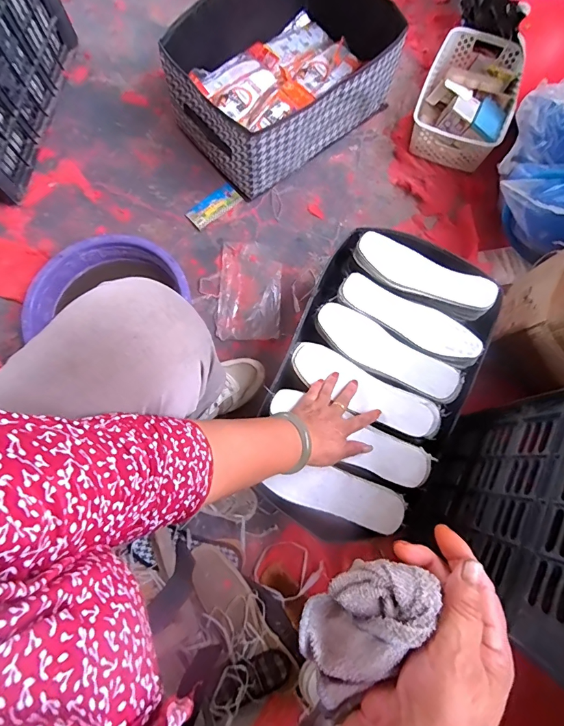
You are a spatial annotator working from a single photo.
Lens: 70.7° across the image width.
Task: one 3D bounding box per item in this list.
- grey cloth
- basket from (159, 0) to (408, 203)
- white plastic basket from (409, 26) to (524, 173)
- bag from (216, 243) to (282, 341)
[{"bbox_3d":[0.048,0.163,0.249,0.053,0.048,0.097,35,79,9],"label":"grey cloth"},{"bbox_3d":[0.007,-0.613,0.849,0.447,0.184,0.322,-41,80,-9],"label":"basket"},{"bbox_3d":[0.422,-0.602,0.898,0.195,0.088,0.304,23,77,5],"label":"white plastic basket"},{"bbox_3d":[-0.067,-0.148,0.824,0.128,0.017,0.200,2,76,0],"label":"bag"}]

